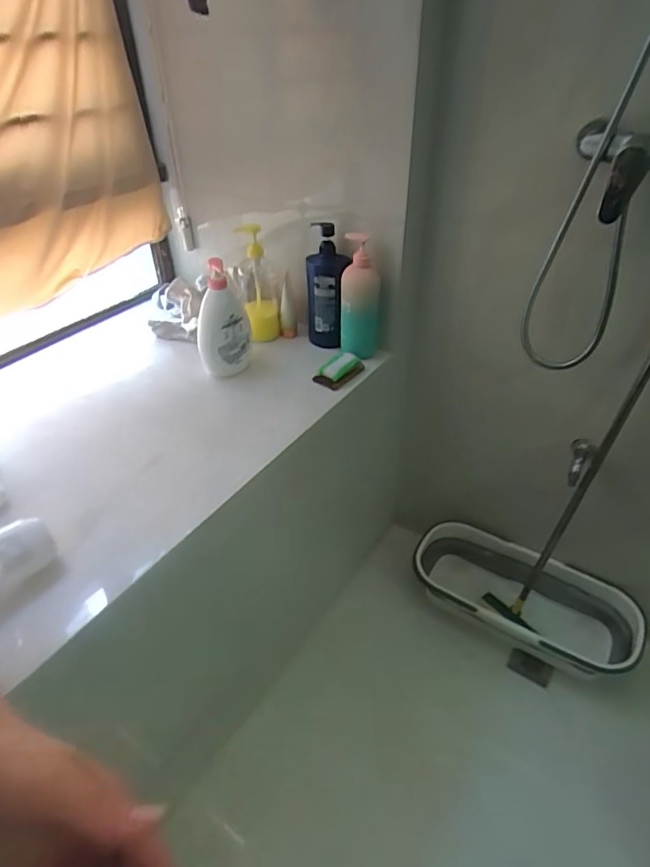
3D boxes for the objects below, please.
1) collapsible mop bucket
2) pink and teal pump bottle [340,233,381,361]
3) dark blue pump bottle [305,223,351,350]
[{"bbox_3d":[0.496,0.441,1.363,0.567,0.169,0.234,17,42,21],"label":"collapsible mop bucket"},{"bbox_3d":[0.077,-0.300,1.158,0.077,0.247,0.063,29,47,32],"label":"pink and teal pump bottle"},{"bbox_3d":[0.005,-0.326,1.188,0.093,0.258,0.086,-2,39,-2],"label":"dark blue pump bottle"}]

